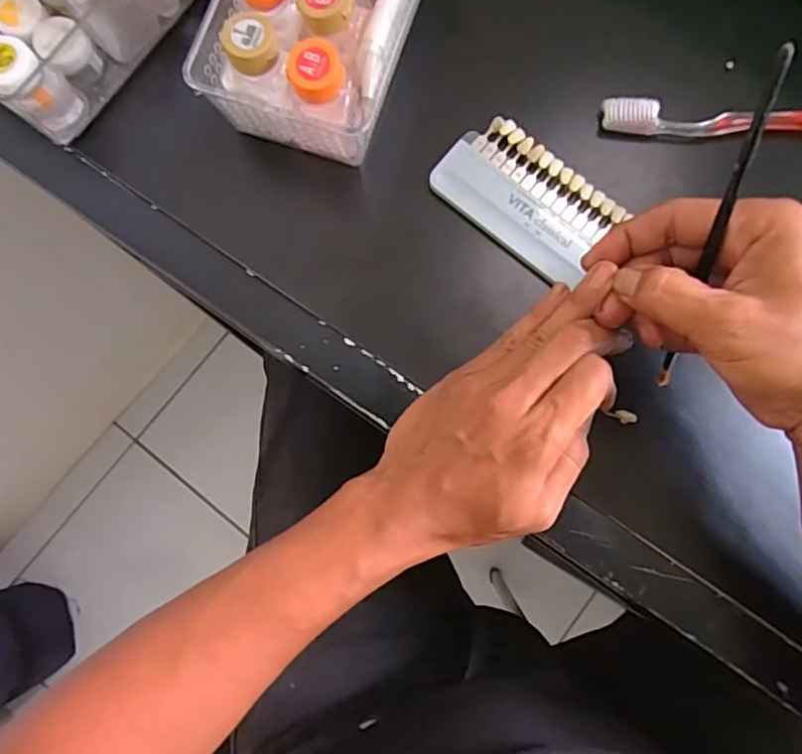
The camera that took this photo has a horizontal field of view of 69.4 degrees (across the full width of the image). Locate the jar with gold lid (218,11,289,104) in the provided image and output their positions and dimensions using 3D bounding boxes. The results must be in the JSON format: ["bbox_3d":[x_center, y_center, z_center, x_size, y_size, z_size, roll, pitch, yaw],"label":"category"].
[{"bbox_3d":[-0.086,-0.184,0.340,0.037,0.047,0.032,-4,81,0],"label":"jar with gold lid"}]

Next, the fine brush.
[{"bbox_3d":[0.150,-0.060,0.283,0.005,0.186,0.008,-8,48,-1],"label":"fine brush"}]

